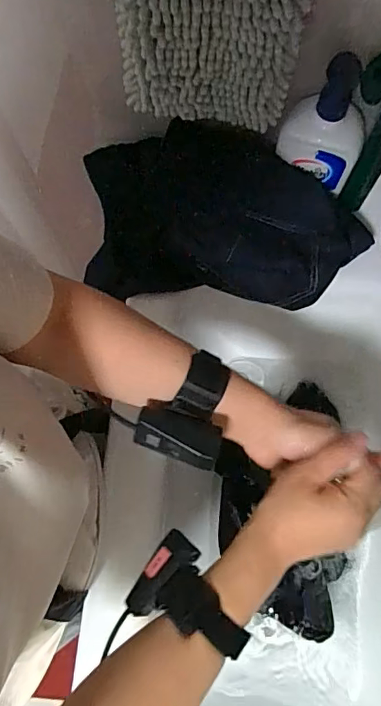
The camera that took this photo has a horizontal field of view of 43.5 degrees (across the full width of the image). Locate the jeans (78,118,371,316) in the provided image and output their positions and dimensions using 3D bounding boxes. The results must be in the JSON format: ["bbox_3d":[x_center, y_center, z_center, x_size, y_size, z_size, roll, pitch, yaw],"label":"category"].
[{"bbox_3d":[0.048,-0.175,0.625,0.325,0.110,0.196,5,103,5],"label":"jeans"}]

